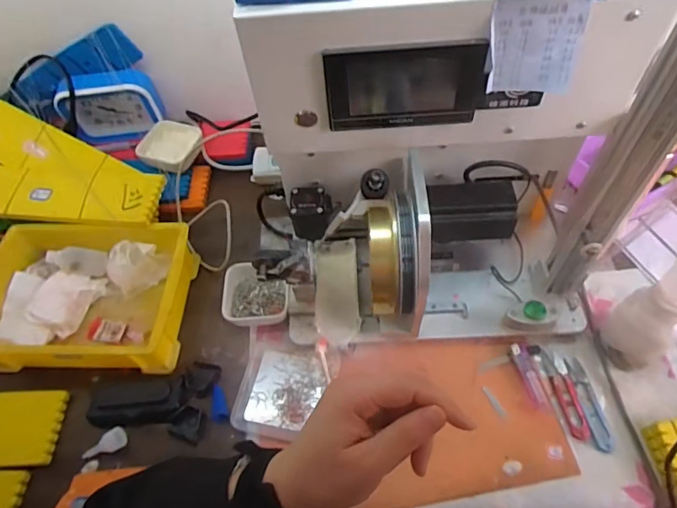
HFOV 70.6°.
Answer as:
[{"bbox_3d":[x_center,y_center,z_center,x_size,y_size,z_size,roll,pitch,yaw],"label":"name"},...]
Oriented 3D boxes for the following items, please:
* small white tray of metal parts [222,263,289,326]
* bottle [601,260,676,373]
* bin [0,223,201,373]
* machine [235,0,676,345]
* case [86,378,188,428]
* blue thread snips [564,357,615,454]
[{"bbox_3d":[-0.103,0.050,0.609,0.081,0.024,0.089,-3,56,2],"label":"small white tray of metal parts"},{"bbox_3d":[0.324,0.063,0.483,0.052,0.173,0.063,-31,60,-16],"label":"bottle"},{"bbox_3d":[-0.312,0.054,0.600,0.248,0.075,0.176,0,56,4],"label":"bin"},{"bbox_3d":[0.100,-0.079,0.482,0.347,0.331,0.239,-9,56,-2],"label":"machine"},{"bbox_3d":[-0.228,0.166,0.537,0.110,0.024,0.051,-5,56,0],"label":"case"},{"bbox_3d":[0.276,0.163,0.522,0.024,0.010,0.103,-5,56,1],"label":"blue thread snips"}]

